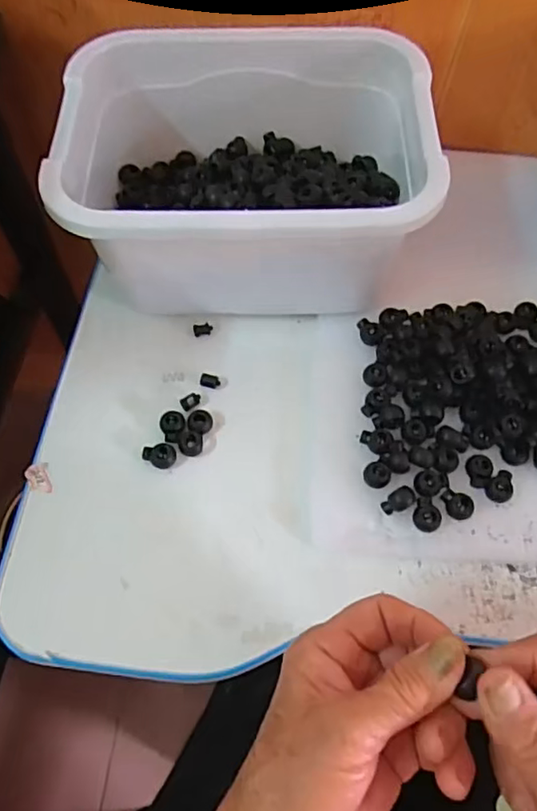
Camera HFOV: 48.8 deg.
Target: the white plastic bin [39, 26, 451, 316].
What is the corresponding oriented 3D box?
[{"bbox_3d":[-0.017,-0.166,0.441,0.246,0.123,0.175,0,63,-2],"label":"white plastic bin"}]

